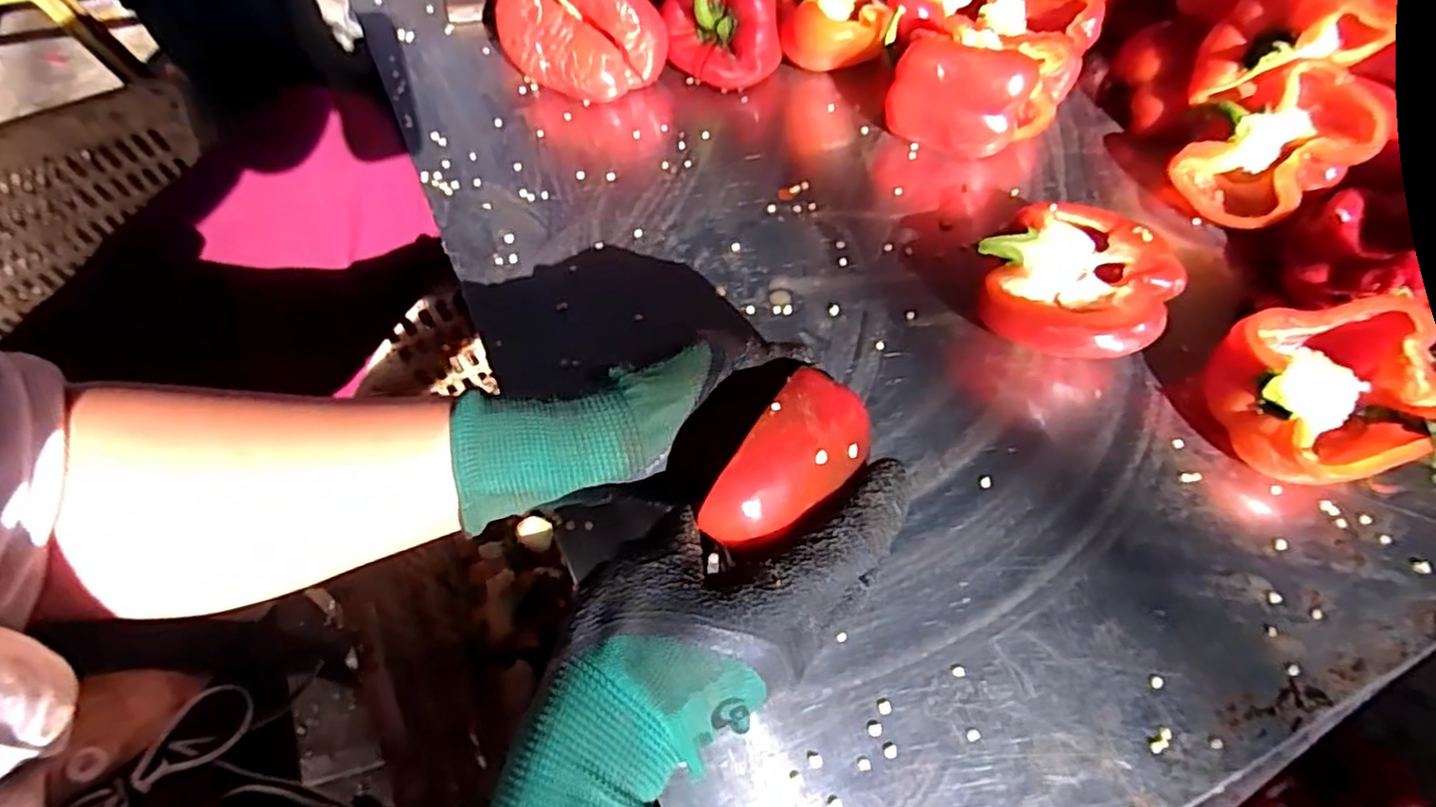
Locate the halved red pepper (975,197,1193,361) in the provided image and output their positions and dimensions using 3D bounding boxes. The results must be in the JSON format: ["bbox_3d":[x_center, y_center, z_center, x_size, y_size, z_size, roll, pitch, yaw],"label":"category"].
[{"bbox_3d":[0.205,-0.071,0.410,0.104,0.053,0.097,19,64,10],"label":"halved red pepper"}]

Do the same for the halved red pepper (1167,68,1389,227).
[{"bbox_3d":[0.353,-0.161,0.447,0.099,0.036,0.076,-43,72,18],"label":"halved red pepper"}]

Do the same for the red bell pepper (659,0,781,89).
[{"bbox_3d":[0.002,-0.280,0.517,0.085,0.071,0.070,-1,62,0],"label":"red bell pepper"}]

